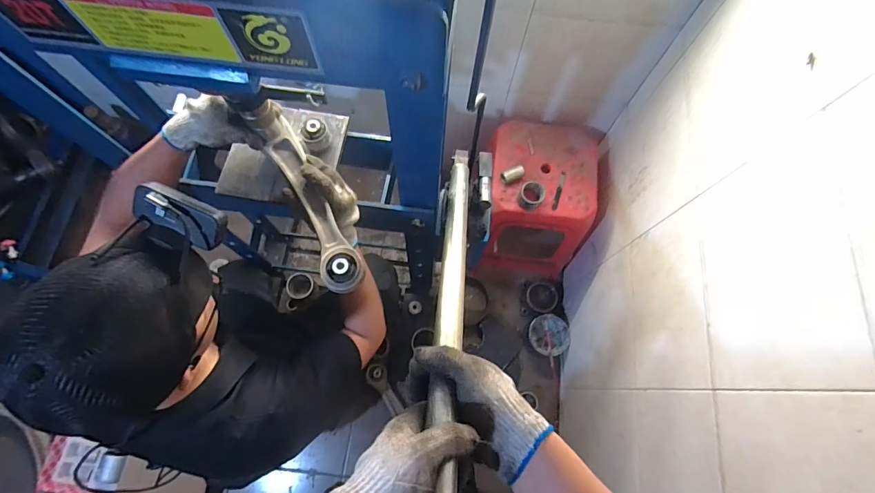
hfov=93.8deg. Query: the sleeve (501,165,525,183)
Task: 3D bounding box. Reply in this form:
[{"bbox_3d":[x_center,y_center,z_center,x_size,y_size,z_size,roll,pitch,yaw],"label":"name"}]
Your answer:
[{"bbox_3d":[0.188,-0.180,1.017,0.054,0.028,0.029,-22,73,-10],"label":"sleeve"}]

